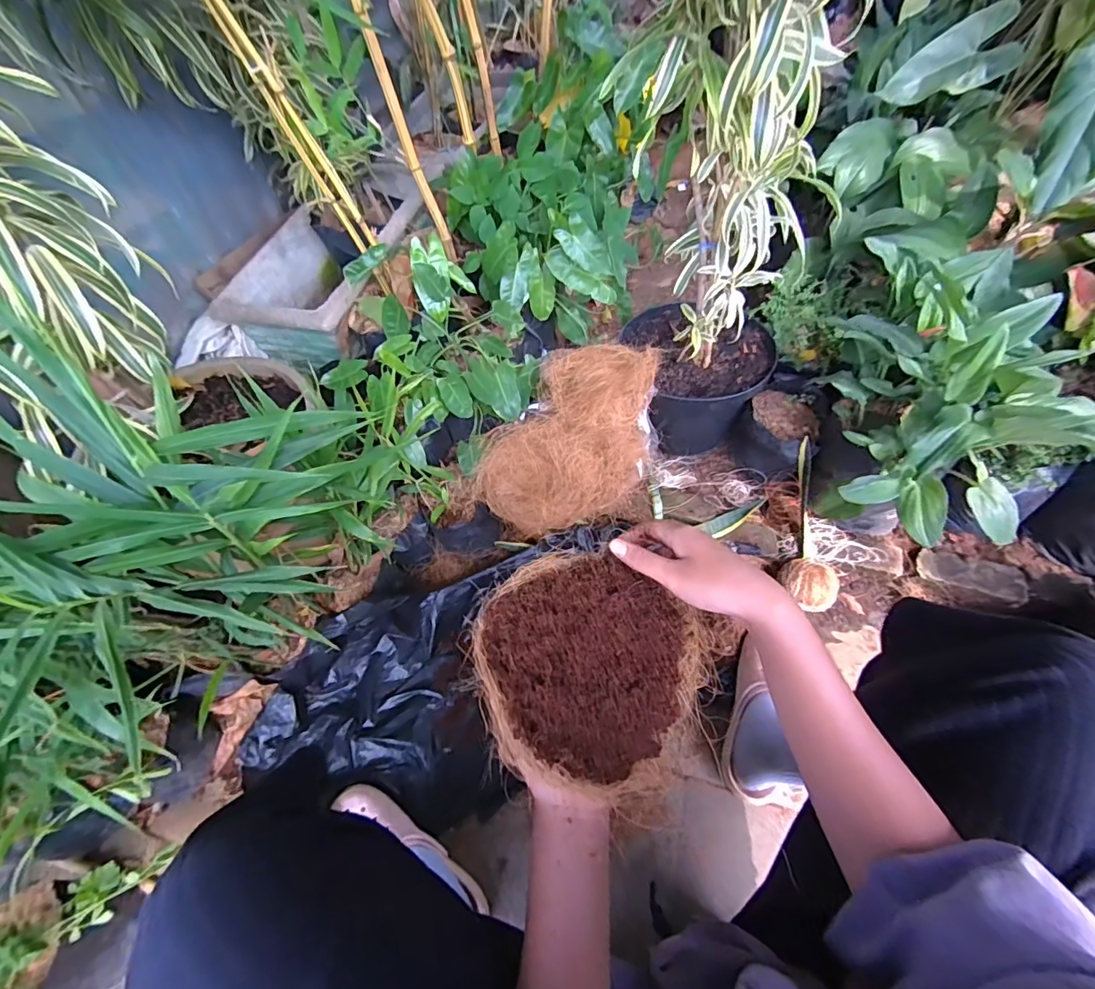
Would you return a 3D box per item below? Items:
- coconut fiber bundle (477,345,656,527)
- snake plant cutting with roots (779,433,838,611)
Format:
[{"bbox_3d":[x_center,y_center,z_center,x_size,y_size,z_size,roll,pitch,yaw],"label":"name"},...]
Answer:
[{"bbox_3d":[0.053,-0.105,0.810,0.217,0.137,0.339,34,65,22],"label":"coconut fiber bundle"},{"bbox_3d":[0.443,0.052,0.834,0.081,0.075,0.281,2,74,5],"label":"snake plant cutting with roots"}]

